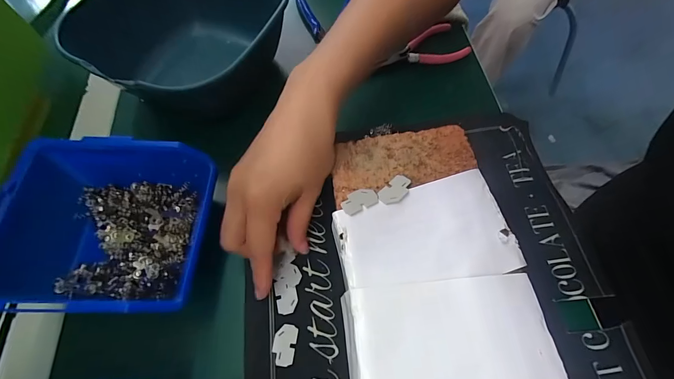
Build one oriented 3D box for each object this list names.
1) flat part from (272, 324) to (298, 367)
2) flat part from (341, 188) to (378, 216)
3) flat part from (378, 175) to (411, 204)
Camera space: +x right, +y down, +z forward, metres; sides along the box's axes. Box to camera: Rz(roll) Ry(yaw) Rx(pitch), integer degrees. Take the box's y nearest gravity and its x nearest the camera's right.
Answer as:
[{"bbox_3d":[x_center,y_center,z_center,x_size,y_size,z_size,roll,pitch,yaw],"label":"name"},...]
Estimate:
[{"bbox_3d":[-0.037,0.110,0.222,0.016,0.004,0.026,7,63,5],"label":"flat part"},{"bbox_3d":[0.016,0.007,0.220,0.026,0.004,0.015,-27,66,-10],"label":"flat part"},{"bbox_3d":[0.042,0.000,0.224,0.016,0.004,0.027,40,72,20],"label":"flat part"}]

